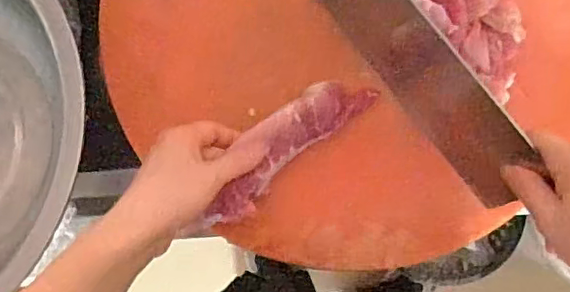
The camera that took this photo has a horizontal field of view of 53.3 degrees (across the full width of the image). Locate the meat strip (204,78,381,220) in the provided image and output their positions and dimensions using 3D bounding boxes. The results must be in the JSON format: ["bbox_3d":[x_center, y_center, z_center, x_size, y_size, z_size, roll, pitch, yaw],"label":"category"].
[{"bbox_3d":[0.000,-0.004,0.457,0.048,0.027,0.163,45,76,6],"label":"meat strip"}]

